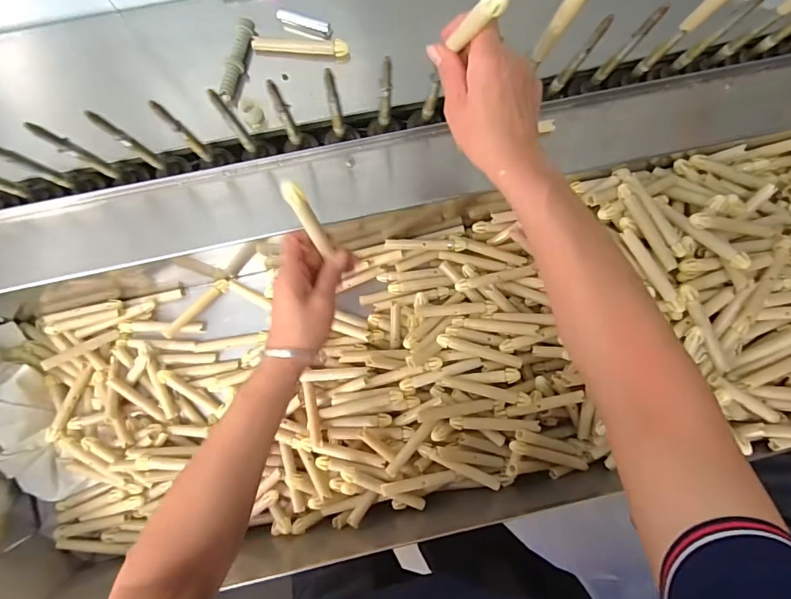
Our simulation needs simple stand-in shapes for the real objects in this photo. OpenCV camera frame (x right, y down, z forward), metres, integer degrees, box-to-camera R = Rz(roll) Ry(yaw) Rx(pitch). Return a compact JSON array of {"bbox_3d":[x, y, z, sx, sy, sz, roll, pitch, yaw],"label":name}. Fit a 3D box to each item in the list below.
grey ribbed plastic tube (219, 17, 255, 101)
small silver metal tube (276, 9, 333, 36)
[{"bbox_3d":[-0.187,-0.284,0.550,0.016,0.026,0.096,16,85,-2],"label":"grey ribbed plastic tube"},{"bbox_3d":[-0.107,-0.331,0.555,0.066,0.020,0.013,14,85,-2],"label":"small silver metal tube"}]

